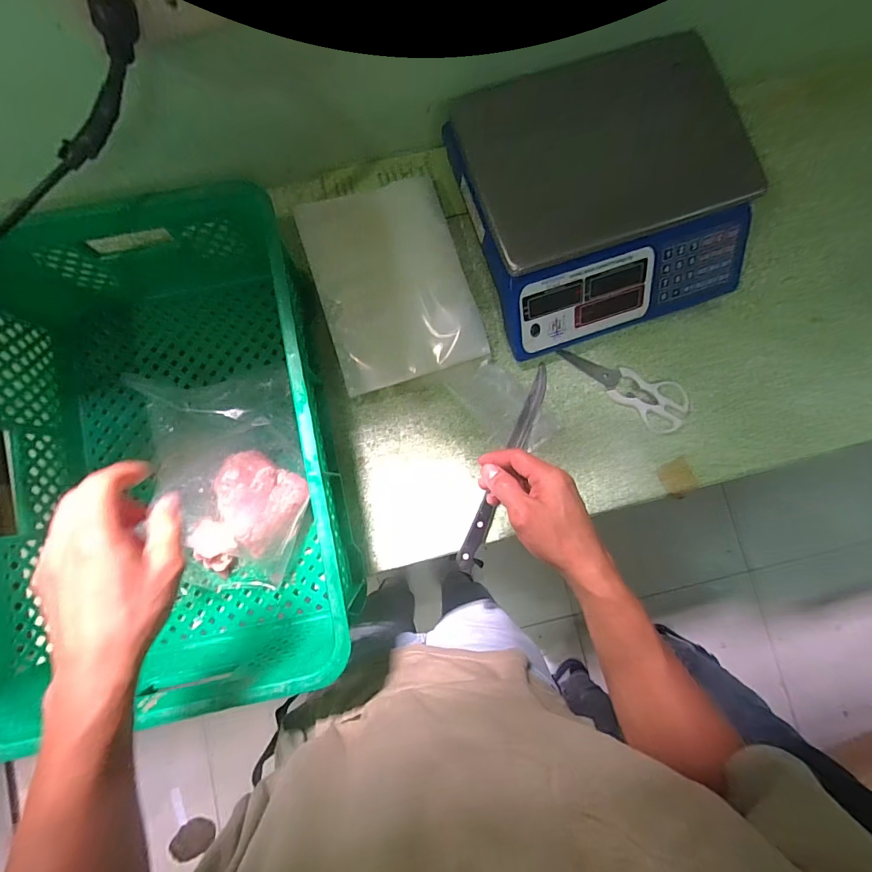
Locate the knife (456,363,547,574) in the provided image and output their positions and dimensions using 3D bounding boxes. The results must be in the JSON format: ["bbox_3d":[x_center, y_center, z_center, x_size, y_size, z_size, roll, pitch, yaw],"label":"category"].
[{"bbox_3d":[0.097,0.041,0.569,0.029,0.013,0.297,24,80,2],"label":"knife"}]

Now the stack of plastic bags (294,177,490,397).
[{"bbox_3d":[-0.060,-0.210,0.580,0.199,0.027,0.260,-17,90,2],"label":"stack of plastic bags"}]

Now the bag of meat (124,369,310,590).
[{"bbox_3d":[-0.274,0.056,0.511,0.176,0.108,0.271,-7,85,-1],"label":"bag of meat"}]

